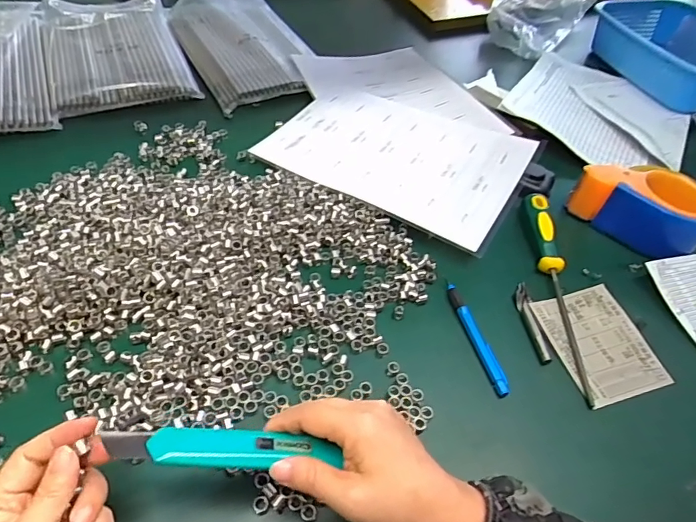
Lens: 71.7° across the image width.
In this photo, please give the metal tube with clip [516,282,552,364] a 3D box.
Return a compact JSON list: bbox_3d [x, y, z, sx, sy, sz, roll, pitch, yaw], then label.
[{"bbox_3d":[0.174,0.058,0.459,0.013,0.012,0.086,0,49,-5],"label":"metal tube with clip"}]

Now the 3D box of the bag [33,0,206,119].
[{"bbox_3d":[-0.351,-0.328,0.721,0.181,0.020,0.319,-17,52,-19],"label":"bag"}]

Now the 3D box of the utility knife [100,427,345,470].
[{"bbox_3d":[-0.074,0.113,0.294,0.133,0.011,0.024,7,47,-14],"label":"utility knife"}]

